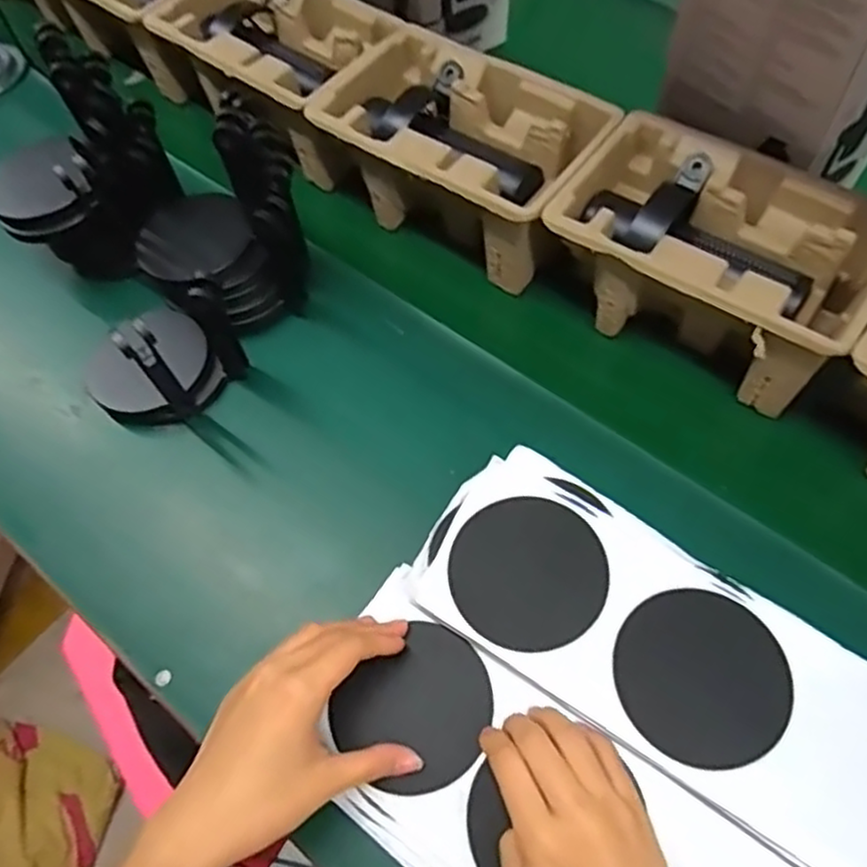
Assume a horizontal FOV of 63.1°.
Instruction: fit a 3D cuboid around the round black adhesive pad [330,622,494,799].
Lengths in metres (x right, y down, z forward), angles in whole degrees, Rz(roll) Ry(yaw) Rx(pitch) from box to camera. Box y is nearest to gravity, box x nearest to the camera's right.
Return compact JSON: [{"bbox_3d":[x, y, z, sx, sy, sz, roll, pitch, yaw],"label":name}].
[{"bbox_3d":[-0.008,0.164,0.416,0.090,0.010,0.081,-35,67,-15],"label":"round black adhesive pad"}]

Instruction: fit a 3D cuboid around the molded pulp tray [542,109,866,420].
[{"bbox_3d":[0.212,-0.134,0.540,0.225,0.094,0.148,34,69,18],"label":"molded pulp tray"}]

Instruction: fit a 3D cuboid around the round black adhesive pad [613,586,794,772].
[{"bbox_3d":[0.149,0.134,0.393,0.090,0.004,0.090,-3,62,5],"label":"round black adhesive pad"}]

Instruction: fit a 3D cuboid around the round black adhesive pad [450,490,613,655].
[{"bbox_3d":[0.057,0.083,0.428,0.091,0.004,0.092,30,68,16],"label":"round black adhesive pad"}]

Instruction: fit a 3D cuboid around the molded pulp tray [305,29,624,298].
[{"bbox_3d":[0.023,-0.240,0.611,0.223,0.093,0.138,30,68,16],"label":"molded pulp tray"}]

